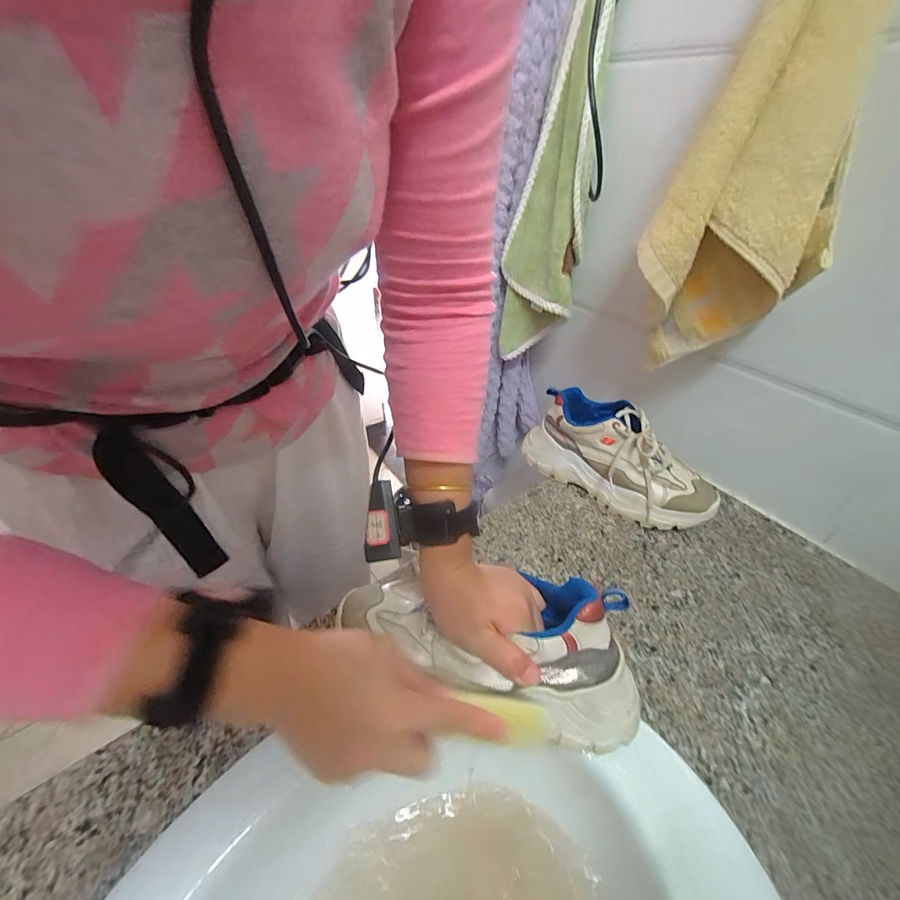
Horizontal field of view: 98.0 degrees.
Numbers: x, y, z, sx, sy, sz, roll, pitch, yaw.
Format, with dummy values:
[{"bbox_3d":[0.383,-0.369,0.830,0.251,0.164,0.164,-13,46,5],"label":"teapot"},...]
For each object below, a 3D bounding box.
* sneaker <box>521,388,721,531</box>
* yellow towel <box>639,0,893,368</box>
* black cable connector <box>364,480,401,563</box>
[{"bbox_3d":[0.229,0.010,0.535,0.243,0.113,0.087,31,47,29],"label":"sneaker"},{"bbox_3d":[0.289,-0.284,0.352,0.148,0.415,0.110,22,43,21],"label":"yellow towel"},{"bbox_3d":[-0.059,0.061,0.341,0.029,0.010,0.067,-2,79,-6],"label":"black cable connector"}]

